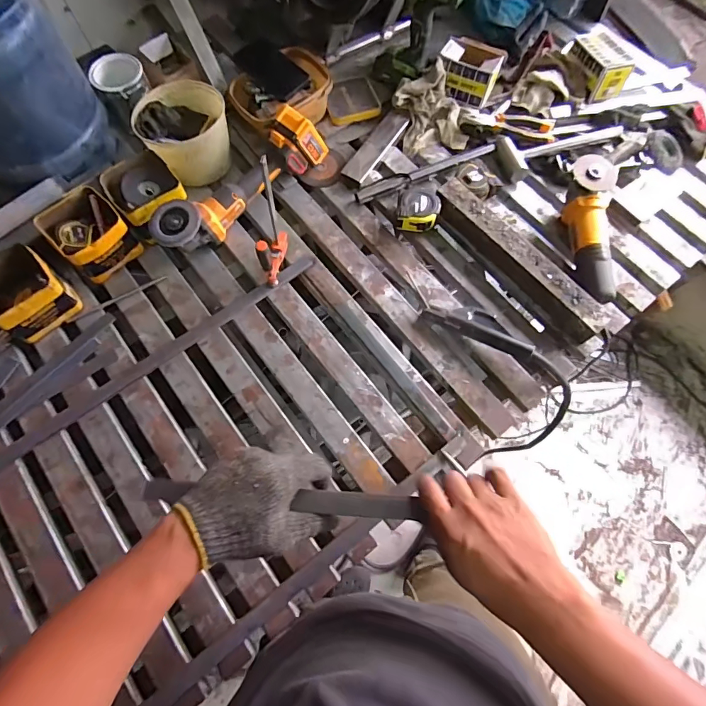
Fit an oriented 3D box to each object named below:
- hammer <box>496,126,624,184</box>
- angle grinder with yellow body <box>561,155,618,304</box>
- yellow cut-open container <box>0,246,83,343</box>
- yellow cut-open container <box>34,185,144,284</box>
[{"bbox_3d":[0.434,-0.449,0.868,0.265,0.035,0.097,-19,71,-8],"label":"hammer"},{"bbox_3d":[0.451,-0.232,0.773,0.094,0.096,0.270,9,70,2],"label":"angle grinder with yellow body"},{"bbox_3d":[-0.573,-0.103,0.711,0.122,0.084,0.122,-42,78,-13],"label":"yellow cut-open container"},{"bbox_3d":[-0.482,-0.218,0.751,0.136,0.084,0.122,42,76,11],"label":"yellow cut-open container"}]

